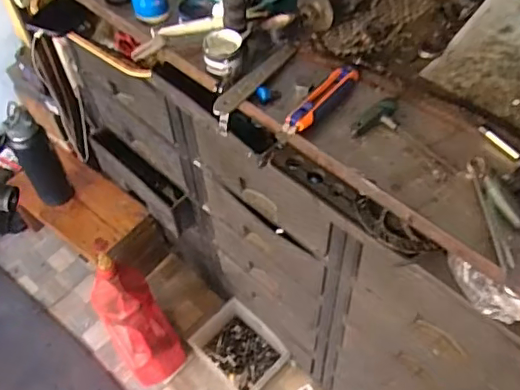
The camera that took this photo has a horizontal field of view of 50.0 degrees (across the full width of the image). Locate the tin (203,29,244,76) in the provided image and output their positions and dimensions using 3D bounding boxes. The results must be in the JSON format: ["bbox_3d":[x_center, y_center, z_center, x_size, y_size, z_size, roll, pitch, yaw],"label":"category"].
[{"bbox_3d":[-0.051,-0.193,0.764,0.049,0.049,0.047,-1,54,1],"label":"tin"}]

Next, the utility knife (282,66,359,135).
[{"bbox_3d":[0.081,-0.122,0.729,0.028,0.028,0.152,31,60,22],"label":"utility knife"}]

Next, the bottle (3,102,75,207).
[{"bbox_3d":[-0.552,-0.093,1.383,0.090,0.307,0.070,-26,57,-16],"label":"bottle"}]

